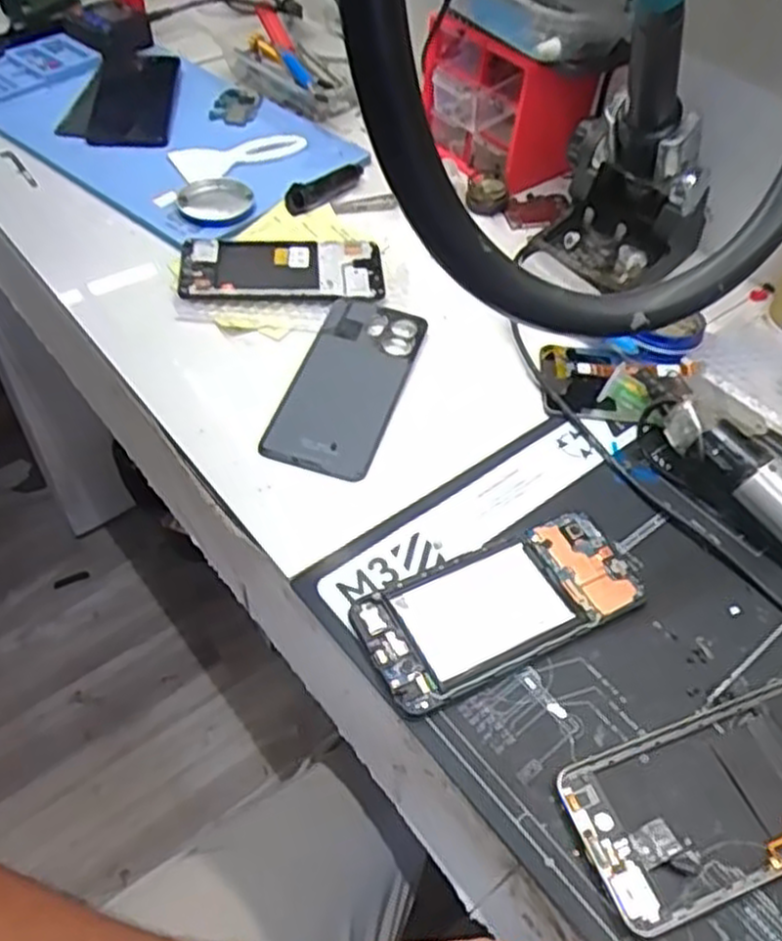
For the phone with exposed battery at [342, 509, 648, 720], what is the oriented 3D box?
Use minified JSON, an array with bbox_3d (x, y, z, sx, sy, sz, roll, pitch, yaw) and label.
[{"bbox_3d":[0.063,0.076,0.442,0.164,0.008,0.072,-20,55,-20],"label":"phone with exposed battery"}]

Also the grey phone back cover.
[{"bbox_3d":[-0.030,-0.062,0.555,0.076,0.011,0.164,16,58,9],"label":"grey phone back cover"}]

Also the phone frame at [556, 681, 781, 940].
[{"bbox_3d":[0.170,0.158,0.386,0.167,0.007,0.078,-15,53,-16],"label":"phone frame"}]

